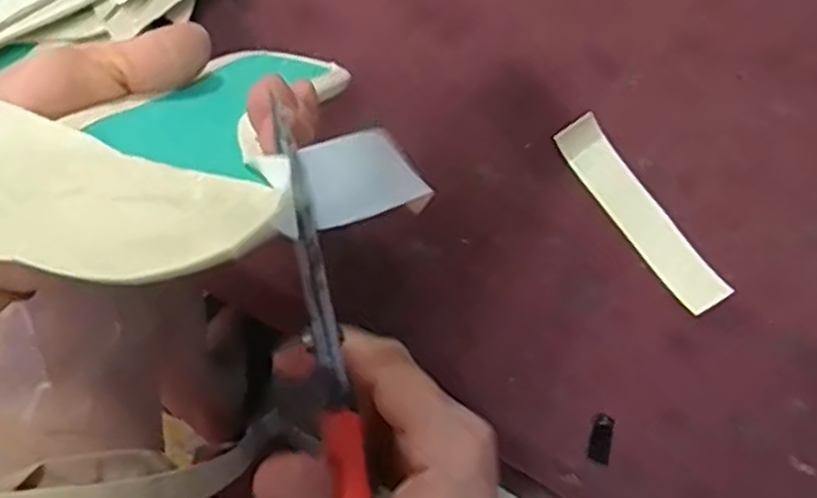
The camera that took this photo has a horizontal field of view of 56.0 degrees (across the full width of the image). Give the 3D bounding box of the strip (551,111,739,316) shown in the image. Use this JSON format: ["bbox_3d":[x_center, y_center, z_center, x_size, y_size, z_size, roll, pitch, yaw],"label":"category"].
[{"bbox_3d":[0.125,-0.019,0.415,0.025,0.006,0.121,-36,77,0],"label":"strip"}]

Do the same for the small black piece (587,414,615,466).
[{"bbox_3d":[0.099,0.096,0.390,0.010,0.004,0.024,13,77,4],"label":"small black piece"}]

